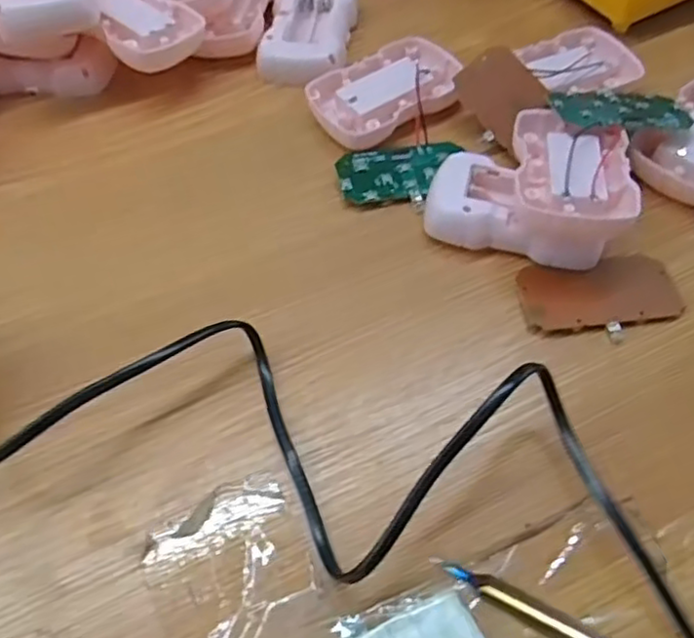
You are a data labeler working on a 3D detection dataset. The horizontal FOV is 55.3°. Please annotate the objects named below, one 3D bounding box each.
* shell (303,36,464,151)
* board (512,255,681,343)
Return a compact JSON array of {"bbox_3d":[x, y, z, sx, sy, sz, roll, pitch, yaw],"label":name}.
[{"bbox_3d":[0.023,-0.130,0.383,0.085,0.017,0.058,-31,62,-18],"label":"shell"},{"bbox_3d":[0.119,-0.010,0.313,0.074,0.005,0.041,-7,57,-3],"label":"board"}]

